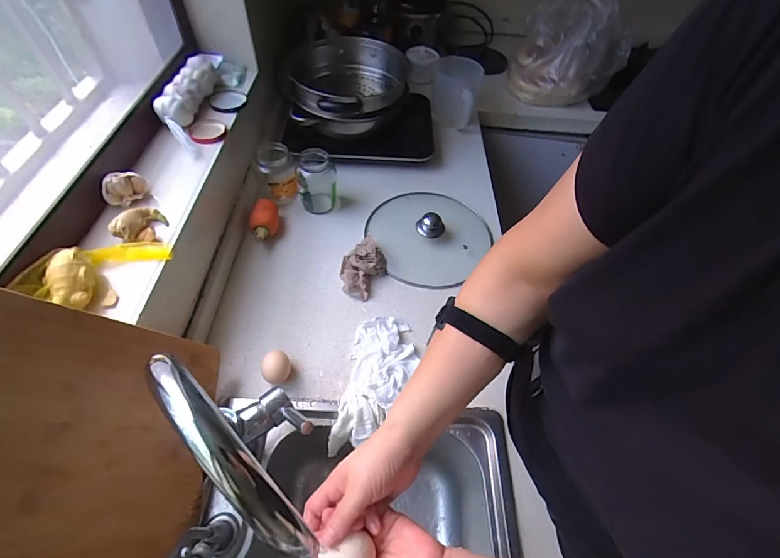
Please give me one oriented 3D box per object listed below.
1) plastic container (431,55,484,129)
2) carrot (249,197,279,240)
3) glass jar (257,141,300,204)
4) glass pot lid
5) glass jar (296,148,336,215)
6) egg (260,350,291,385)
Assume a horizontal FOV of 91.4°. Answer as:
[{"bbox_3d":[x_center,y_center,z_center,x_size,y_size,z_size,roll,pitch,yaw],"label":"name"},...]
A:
[{"bbox_3d":[0.170,-0.491,0.997,0.123,0.118,0.136,17,54,8],"label":"plastic container"},{"bbox_3d":[-0.248,-0.114,0.758,0.058,0.051,0.095,-9,55,-11],"label":"carrot"},{"bbox_3d":[-0.232,-0.213,0.797,0.071,0.116,0.081,-12,55,-13],"label":"glass jar"},{"bbox_3d":[0.074,-0.105,0.779,0.233,0.051,0.251,2,54,-3],"label":"glass pot lid"},{"bbox_3d":[-0.151,-0.204,0.799,0.079,0.111,0.076,-2,54,-6],"label":"glass jar"},{"bbox_3d":[-0.176,0.136,0.590,0.040,0.036,0.054,-8,55,-10],"label":"egg"}]

